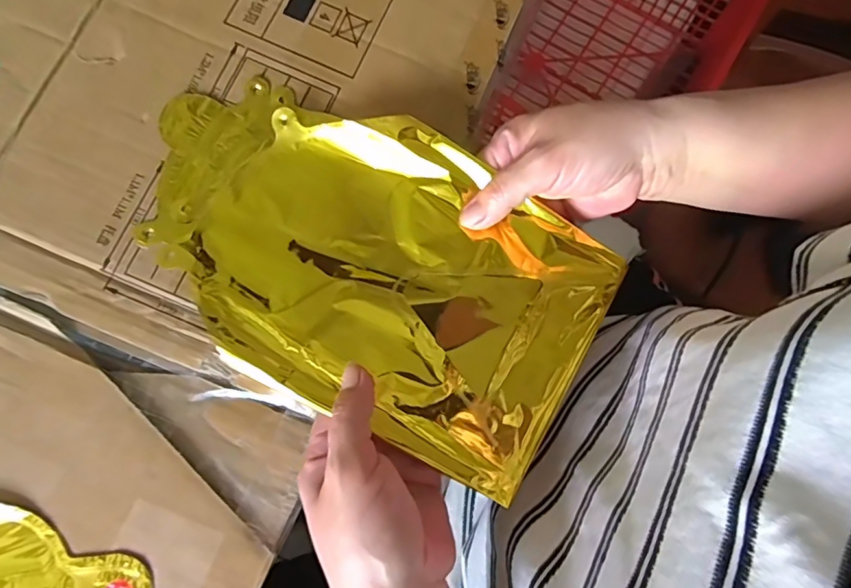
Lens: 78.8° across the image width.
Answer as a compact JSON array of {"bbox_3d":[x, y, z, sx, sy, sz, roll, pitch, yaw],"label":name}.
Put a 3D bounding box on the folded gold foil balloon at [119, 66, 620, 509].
[{"bbox_3d":[-0.037,-0.021,0.294,0.270,0.023,0.159,29,80,4],"label":"folded gold foil balloon"}]

